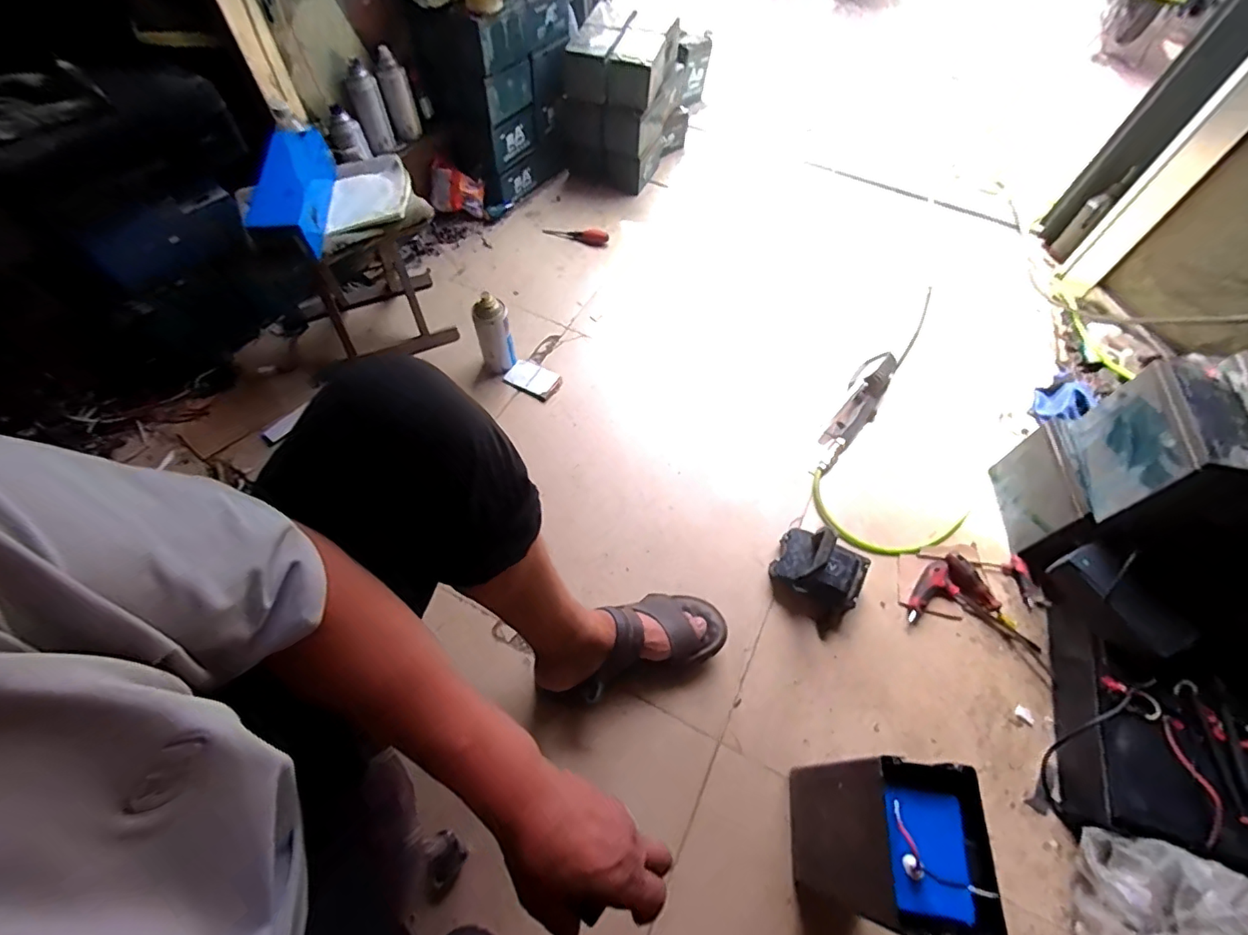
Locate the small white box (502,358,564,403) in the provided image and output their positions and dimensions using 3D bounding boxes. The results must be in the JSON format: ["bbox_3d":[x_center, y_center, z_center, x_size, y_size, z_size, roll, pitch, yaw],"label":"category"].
[{"bbox_3d":[-0.180,-0.174,1.070,0.102,0.015,0.070,28,62,12],"label":"small white box"}]

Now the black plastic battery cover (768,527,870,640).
[{"bbox_3d":[0.309,0.153,0.821,0.145,0.136,0.120,41,66,18],"label":"black plastic battery cover"}]

